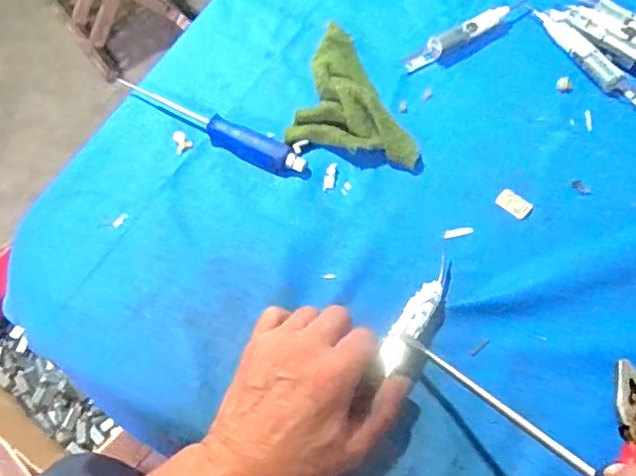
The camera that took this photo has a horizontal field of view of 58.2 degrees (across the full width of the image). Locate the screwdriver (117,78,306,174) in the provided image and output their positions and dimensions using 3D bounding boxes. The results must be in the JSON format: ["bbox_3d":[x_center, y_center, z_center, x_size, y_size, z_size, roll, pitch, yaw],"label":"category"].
[{"bbox_3d":[-0.094,-0.095,0.481,0.182,0.017,0.023,25,63,14],"label":"screwdriver"}]

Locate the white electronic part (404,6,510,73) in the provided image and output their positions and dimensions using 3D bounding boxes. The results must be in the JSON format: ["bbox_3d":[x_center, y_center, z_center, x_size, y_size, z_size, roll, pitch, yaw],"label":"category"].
[{"bbox_3d":[0.131,-0.190,0.539,0.118,0.018,0.017,-30,64,-16],"label":"white electronic part"}]

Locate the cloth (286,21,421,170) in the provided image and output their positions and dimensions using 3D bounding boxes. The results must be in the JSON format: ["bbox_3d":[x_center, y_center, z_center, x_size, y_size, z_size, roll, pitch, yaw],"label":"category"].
[{"bbox_3d":[0.044,-0.132,0.496,0.105,0.035,0.138,12,60,7],"label":"cloth"}]

